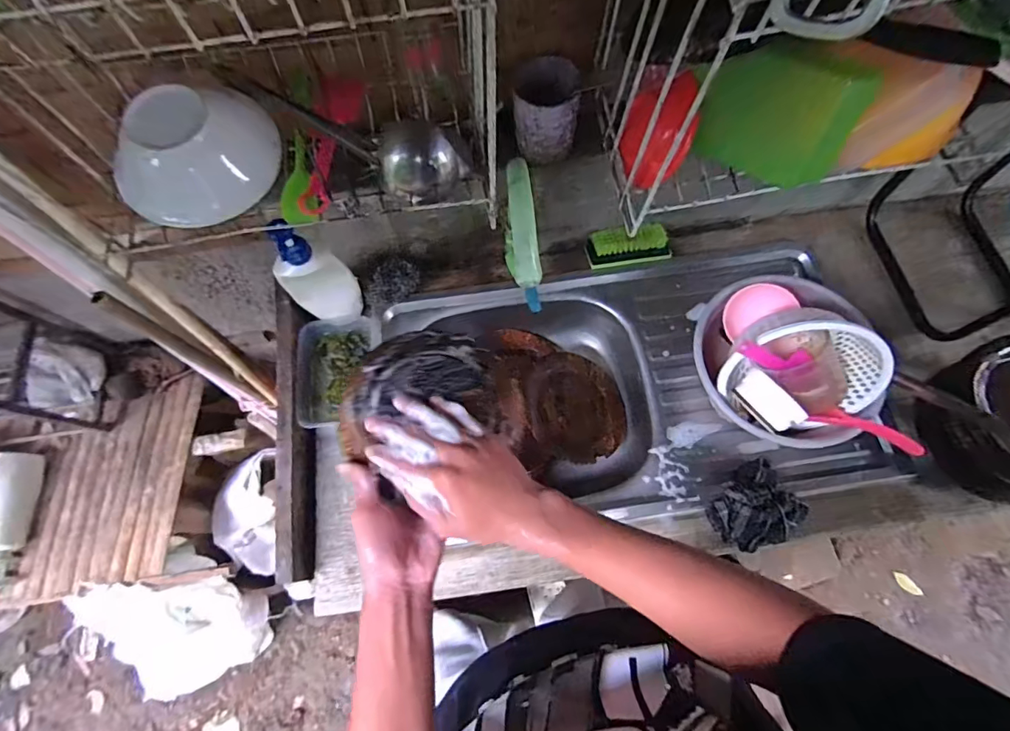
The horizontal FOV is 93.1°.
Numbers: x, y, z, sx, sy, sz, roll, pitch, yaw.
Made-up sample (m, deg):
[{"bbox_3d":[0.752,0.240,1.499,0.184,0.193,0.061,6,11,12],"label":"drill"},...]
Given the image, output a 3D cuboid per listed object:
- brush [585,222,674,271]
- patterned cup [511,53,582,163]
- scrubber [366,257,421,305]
[{"bbox_3d":[0.204,-0.198,0.791,0.134,0.038,0.054,-10,69,-2],"label":"brush"},{"bbox_3d":[0.052,-0.330,0.613,0.077,0.098,0.087,0,69,2],"label":"patterned cup"},{"bbox_3d":[-0.183,-0.139,0.776,0.085,0.053,0.055,-21,70,-6],"label":"scrubber"}]

